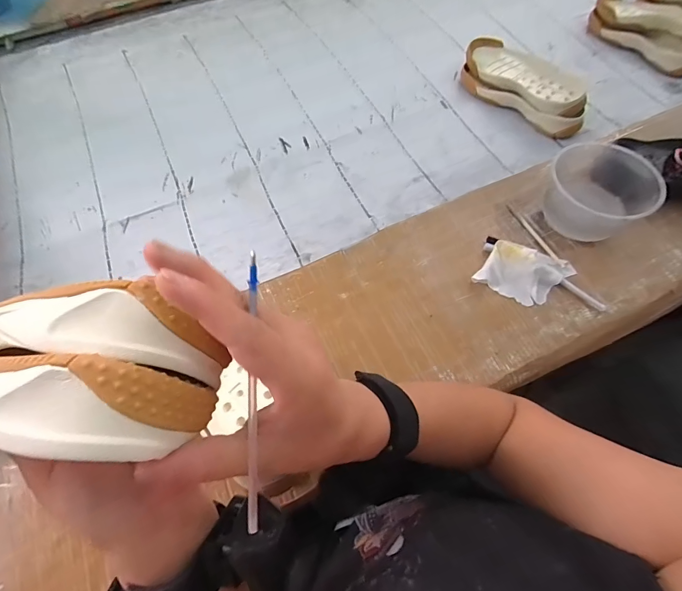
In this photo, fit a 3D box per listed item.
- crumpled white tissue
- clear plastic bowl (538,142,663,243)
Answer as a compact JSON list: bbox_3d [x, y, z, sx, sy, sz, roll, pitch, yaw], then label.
[{"bbox_3d":[0.246,-0.037,0.494,0.093,0.025,0.105,40,71,18],"label":"crumpled white tissue"},{"bbox_3d":[0.352,-0.143,0.517,0.133,0.073,0.151,26,67,12],"label":"clear plastic bowl"}]

